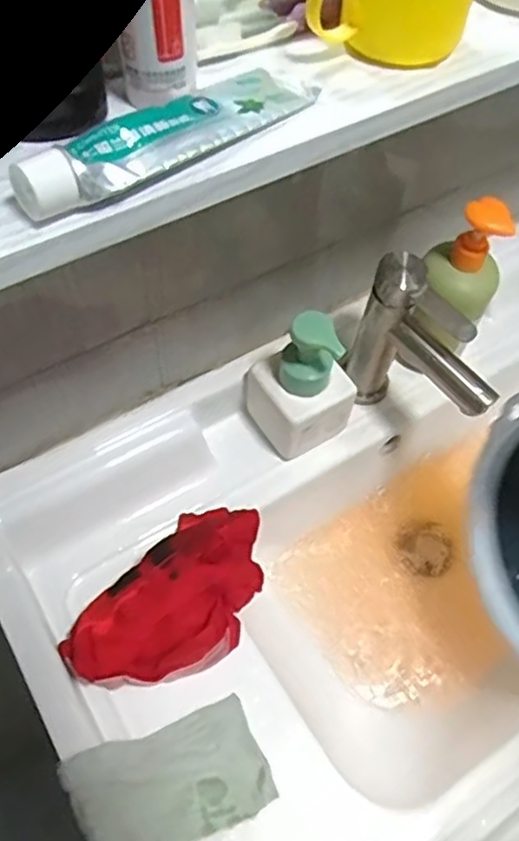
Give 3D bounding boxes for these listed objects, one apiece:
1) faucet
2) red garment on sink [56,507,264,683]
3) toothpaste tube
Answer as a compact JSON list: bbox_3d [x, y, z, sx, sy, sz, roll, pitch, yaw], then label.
[{"bbox_3d":[0.143,-0.047,0.588,0.036,0.172,0.135,-35,65,-22],"label":"faucet"},{"bbox_3d":[-0.061,0.142,0.540,0.102,0.050,0.187,33,62,18],"label":"red garment on sink"},{"bbox_3d":[-0.041,-0.140,0.315,0.163,0.022,0.040,-39,66,-24],"label":"toothpaste tube"}]

